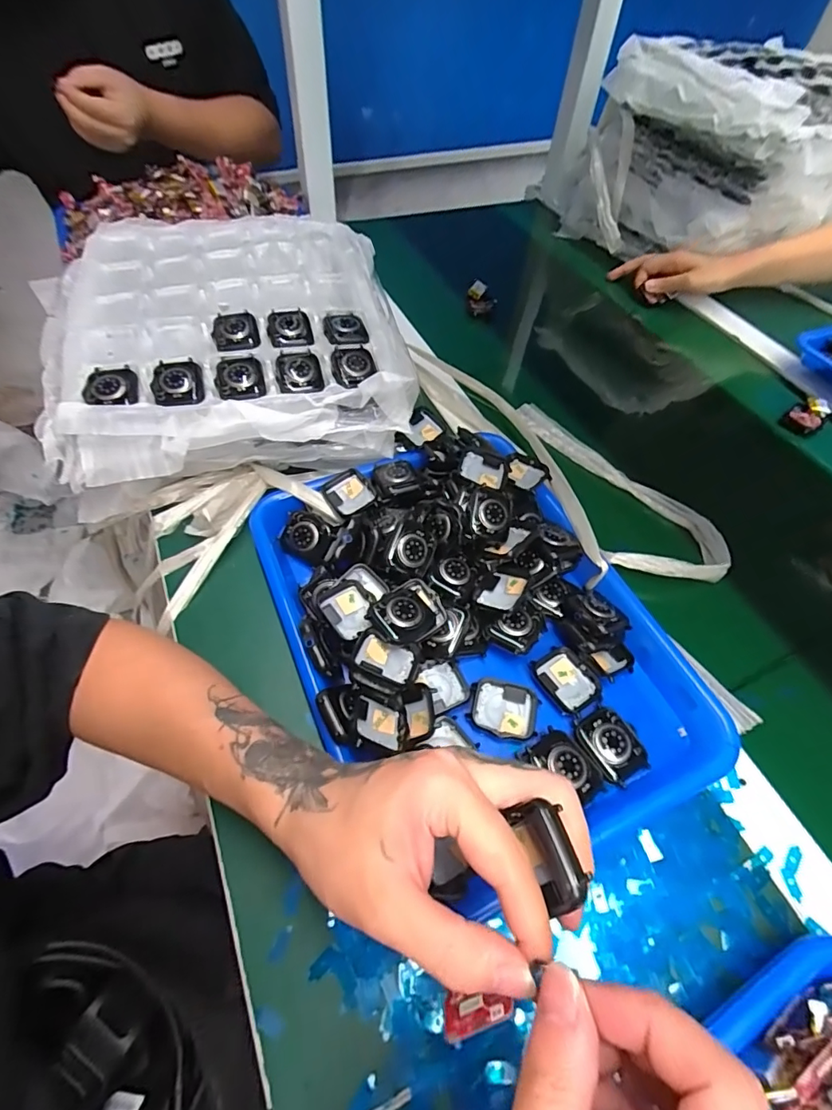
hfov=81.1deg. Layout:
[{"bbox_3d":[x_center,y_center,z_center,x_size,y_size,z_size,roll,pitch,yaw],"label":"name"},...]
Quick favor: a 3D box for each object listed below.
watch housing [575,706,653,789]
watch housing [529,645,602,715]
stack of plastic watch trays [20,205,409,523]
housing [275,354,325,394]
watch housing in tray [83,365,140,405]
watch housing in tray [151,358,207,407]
[{"bbox_3d":[0.131,0.127,0.326,0.036,0.008,0.047,-20,59,-15],"label":"watch housing"},{"bbox_3d":[0.110,0.090,0.352,0.037,0.009,0.043,-25,60,-18],"label":"watch housing"},{"bbox_3d":[-0.187,-0.220,0.495,0.331,0.086,0.351,-12,57,-10],"label":"stack of plastic watch trays"},{"bbox_3d":[-0.102,-0.157,0.425,0.038,0.011,0.044,-12,57,-10],"label":"housing"},{"bbox_3d":[-0.248,-0.137,0.395,0.040,0.007,0.047,-15,58,-12],"label":"watch housing in tray"},{"bbox_3d":[-0.199,-0.143,0.404,0.041,0.010,0.052,-14,57,-11],"label":"watch housing in tray"}]

